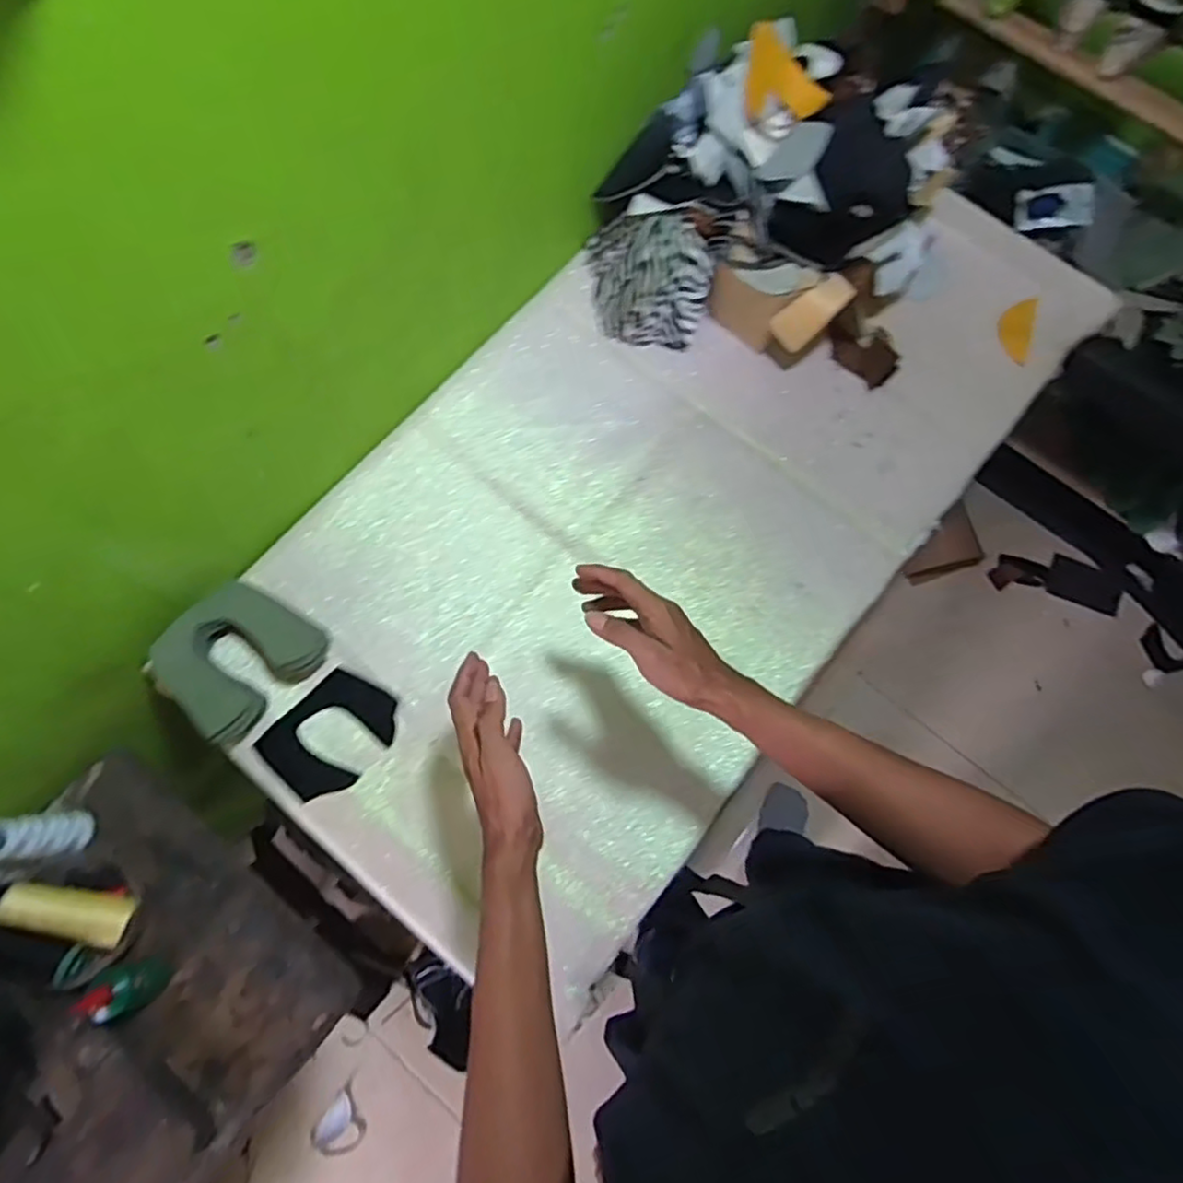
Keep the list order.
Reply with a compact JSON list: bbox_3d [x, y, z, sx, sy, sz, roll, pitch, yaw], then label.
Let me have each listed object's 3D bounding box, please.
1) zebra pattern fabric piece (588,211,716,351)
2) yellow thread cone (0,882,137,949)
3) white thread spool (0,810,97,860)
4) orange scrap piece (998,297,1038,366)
[{"bbox_3d":[0.072,-0.422,0.904,0.161,0.123,0.151,8,75,0],"label":"zebra pattern fabric piece"},{"bbox_3d":[-0.518,0.317,0.676,0.115,0.034,0.039,24,74,-17],"label":"yellow thread cone"},{"bbox_3d":[-0.557,0.246,0.695,0.042,0.118,0.045,-3,75,-3],"label":"white thread spool"},{"bbox_3d":[0.587,-0.360,0.950,0.041,0.007,0.082,15,111,39],"label":"orange scrap piece"}]

